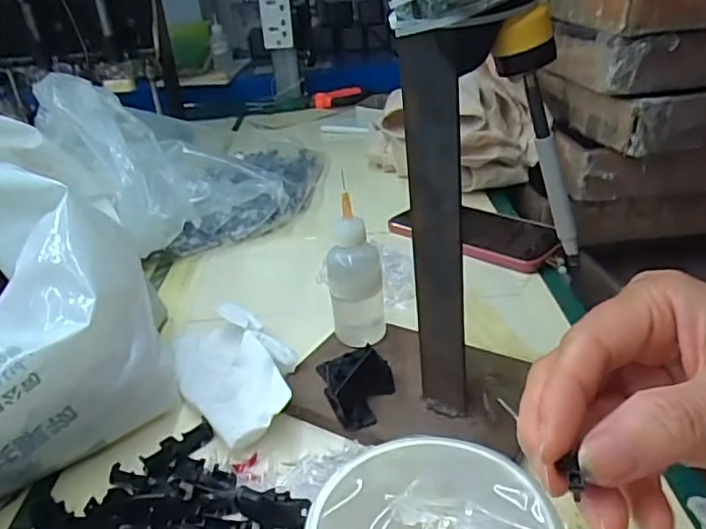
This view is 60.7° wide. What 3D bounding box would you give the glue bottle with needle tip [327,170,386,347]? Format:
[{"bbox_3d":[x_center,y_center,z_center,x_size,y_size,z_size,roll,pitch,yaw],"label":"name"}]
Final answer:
[{"bbox_3d":[0.002,0.009,0.394,0.034,0.113,0.029,-4,28,2],"label":"glue bottle with needle tip"}]

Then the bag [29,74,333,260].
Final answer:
[{"bbox_3d":[-0.132,-0.119,0.626,0.297,0.140,0.205,-25,34,-33],"label":"bag"}]

